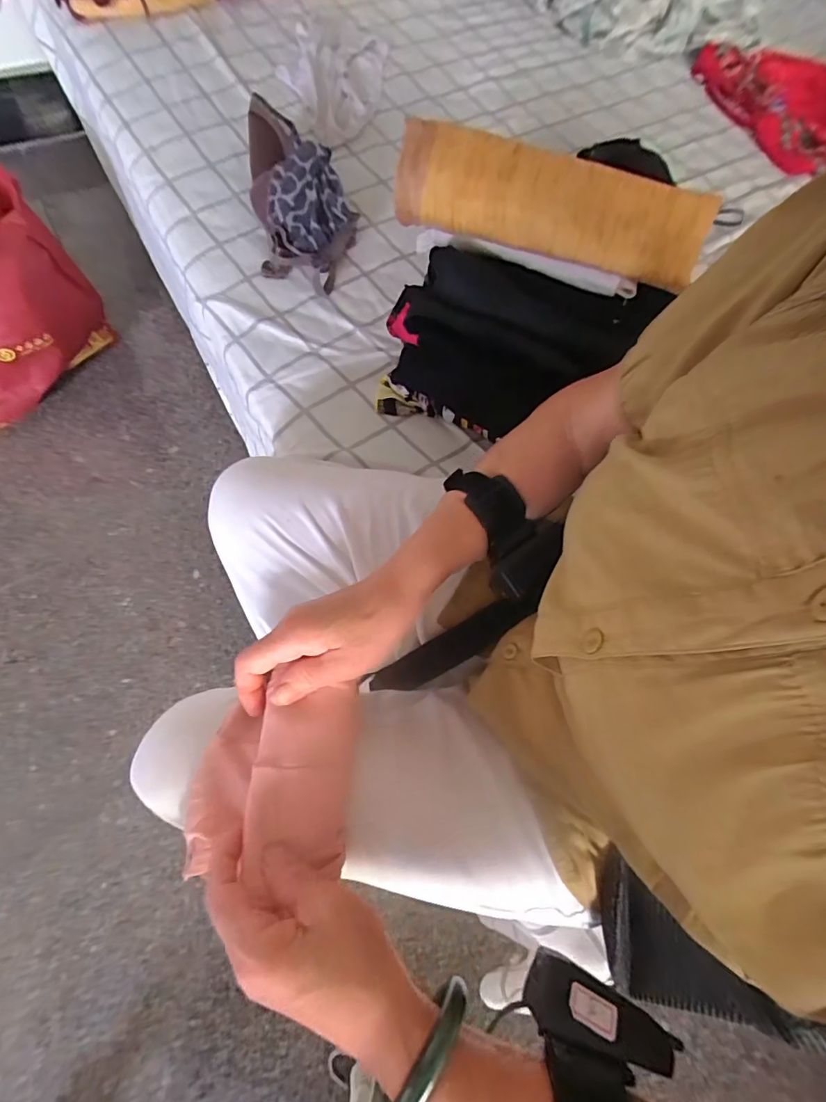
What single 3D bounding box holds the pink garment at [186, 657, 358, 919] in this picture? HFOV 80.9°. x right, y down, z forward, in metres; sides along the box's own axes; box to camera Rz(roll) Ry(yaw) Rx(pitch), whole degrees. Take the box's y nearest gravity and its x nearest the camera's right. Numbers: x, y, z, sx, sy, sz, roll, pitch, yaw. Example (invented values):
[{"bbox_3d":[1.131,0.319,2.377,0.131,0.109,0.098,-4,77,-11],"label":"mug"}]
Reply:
[{"bbox_3d":[-0.092,0.144,0.312,0.103,0.028,0.106,1,70,-2],"label":"pink garment"}]

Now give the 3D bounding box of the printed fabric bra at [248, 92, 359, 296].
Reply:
[{"bbox_3d":[-0.144,-0.445,0.604,0.111,0.079,0.254,-8,69,-9],"label":"printed fabric bra"}]

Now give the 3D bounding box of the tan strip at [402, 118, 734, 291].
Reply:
[{"bbox_3d":[0.130,-0.329,0.458,0.291,0.025,0.086,18,96,2],"label":"tan strip"}]

